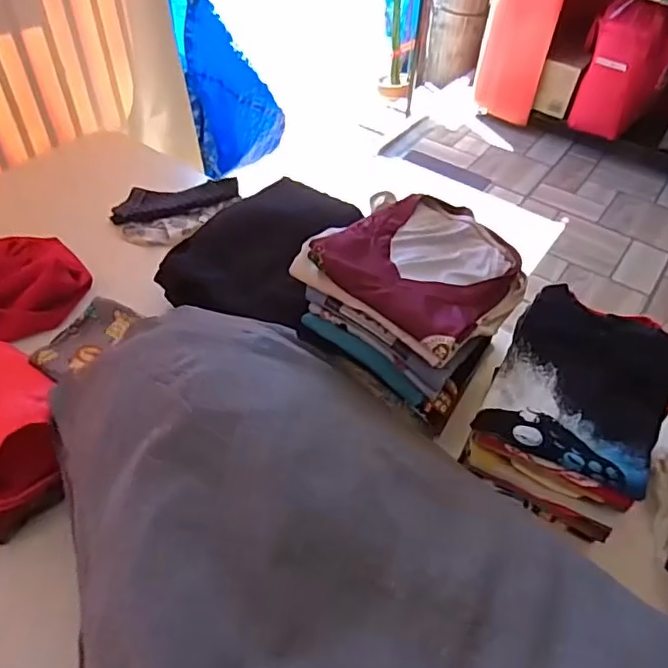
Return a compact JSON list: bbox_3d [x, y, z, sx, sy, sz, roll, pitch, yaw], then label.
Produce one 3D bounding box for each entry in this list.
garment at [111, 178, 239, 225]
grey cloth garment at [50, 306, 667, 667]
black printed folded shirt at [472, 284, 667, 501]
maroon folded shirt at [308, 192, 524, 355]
[{"bbox_3d":[-0.292,-0.257,1.042,0.224,0.032,0.093,-10,49,-10],"label":"garment"},{"bbox_3d":[-0.028,0.171,0.492,0.388,0.083,0.570,-32,57,-26],"label":"grey cloth garment"},{"bbox_3d":[0.283,0.047,0.633,0.175,0.049,0.219,25,52,19],"label":"black printed folded shirt"},{"bbox_3d":[0.109,-0.086,0.683,0.192,0.044,0.197,36,56,26],"label":"maroon folded shirt"}]

